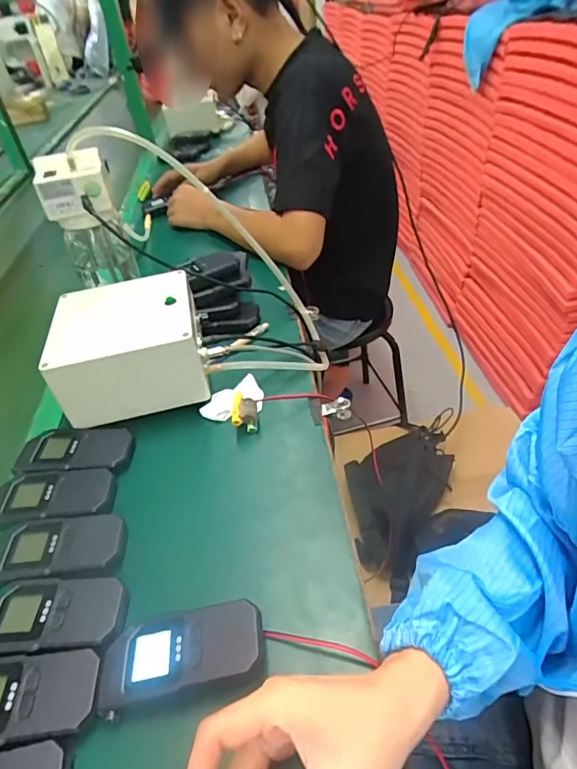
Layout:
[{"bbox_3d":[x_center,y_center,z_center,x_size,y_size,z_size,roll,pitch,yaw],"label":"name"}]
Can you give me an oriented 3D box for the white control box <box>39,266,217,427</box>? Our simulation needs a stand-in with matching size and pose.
[{"bbox_3d":[-0.188,-0.046,0.578,0.155,0.098,0.151,-13,40,-7],"label":"white control box"}]

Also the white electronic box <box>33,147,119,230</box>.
[{"bbox_3d":[-0.271,-0.250,0.618,0.088,0.079,0.070,-13,41,-8],"label":"white electronic box"}]

